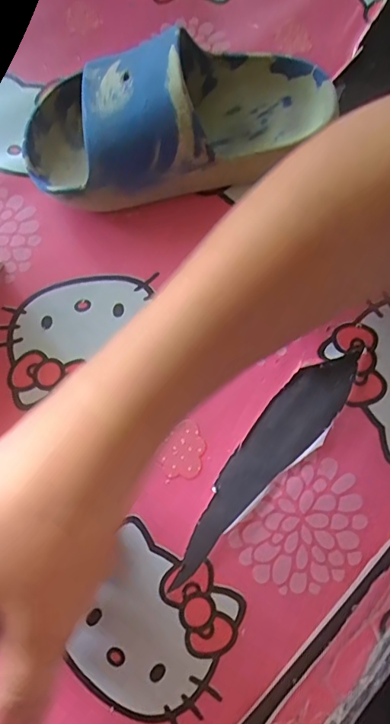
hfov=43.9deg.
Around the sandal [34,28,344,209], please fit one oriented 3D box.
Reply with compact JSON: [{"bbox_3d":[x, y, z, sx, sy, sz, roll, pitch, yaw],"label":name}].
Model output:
[{"bbox_3d":[-0.008,-0.139,0.268,0.177,0.060,0.082,-13,74,-2],"label":"sandal"}]

